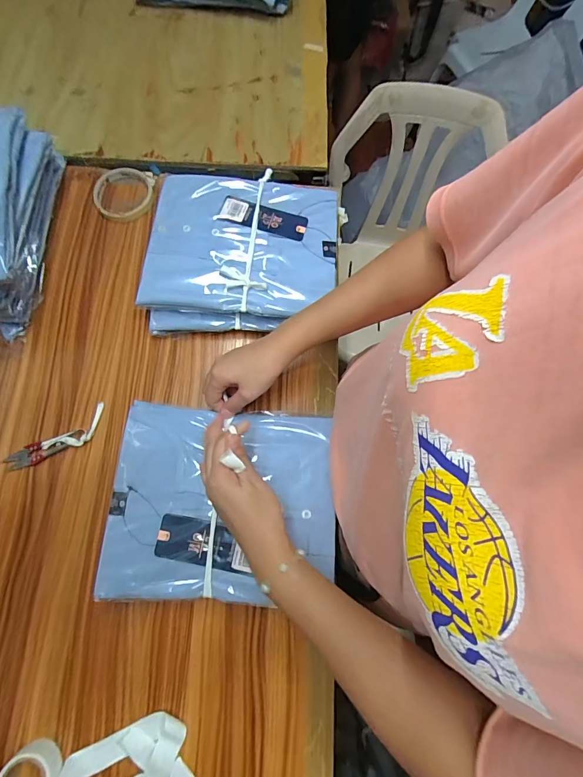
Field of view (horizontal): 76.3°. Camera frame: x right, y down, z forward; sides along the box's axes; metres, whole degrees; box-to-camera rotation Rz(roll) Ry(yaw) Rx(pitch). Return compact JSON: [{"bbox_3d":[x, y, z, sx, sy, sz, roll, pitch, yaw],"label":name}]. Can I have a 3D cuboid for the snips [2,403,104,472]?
[{"bbox_3d":[-0.288,0.067,0.459,0.127,0.010,0.035,-32,78,-11],"label":"snips"}]

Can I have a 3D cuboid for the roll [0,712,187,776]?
[{"bbox_3d":[-0.195,0.371,0.370,0.166,0.032,0.057,-2,74,-3],"label":"roll"}]

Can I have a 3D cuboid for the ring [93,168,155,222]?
[{"bbox_3d":[-0.250,-0.289,0.550,0.084,0.016,0.086,1,74,-2],"label":"ring"}]

